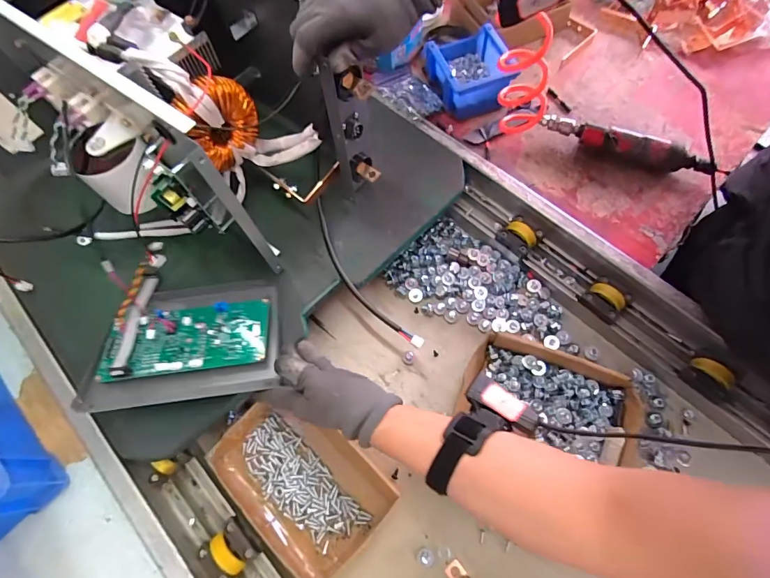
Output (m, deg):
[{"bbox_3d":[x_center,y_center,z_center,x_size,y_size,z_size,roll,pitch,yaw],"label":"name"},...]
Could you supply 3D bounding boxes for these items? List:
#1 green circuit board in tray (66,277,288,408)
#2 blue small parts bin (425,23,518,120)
[{"bbox_3d":[-0.247,0.057,0.504,0.219,0.042,0.161,-7,67,0],"label":"green circuit board in tray"},{"bbox_3d":[0.139,-0.359,0.659,0.116,0.067,0.145,-20,69,-1],"label":"blue small parts bin"}]

